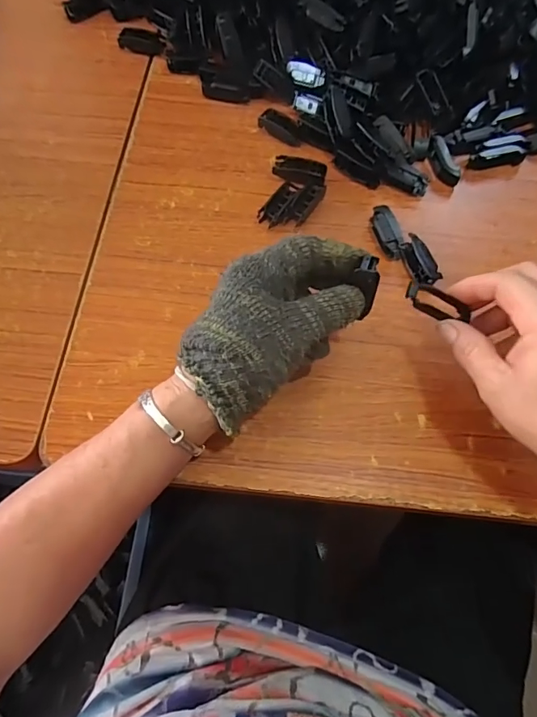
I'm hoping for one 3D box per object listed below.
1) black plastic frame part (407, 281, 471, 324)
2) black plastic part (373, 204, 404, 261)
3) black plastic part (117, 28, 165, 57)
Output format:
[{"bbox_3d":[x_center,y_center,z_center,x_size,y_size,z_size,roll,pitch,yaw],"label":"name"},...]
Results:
[{"bbox_3d":[0.121,-0.037,0.320,0.051,0.009,0.018,19,68,-8],"label":"black plastic frame part"},{"bbox_3d":[0.104,-0.111,0.400,0.017,0.021,0.050,-11,69,-6],"label":"black plastic part"},{"bbox_3d":[-0.133,-0.337,0.486,0.049,0.012,0.027,17,69,5],"label":"black plastic part"}]

